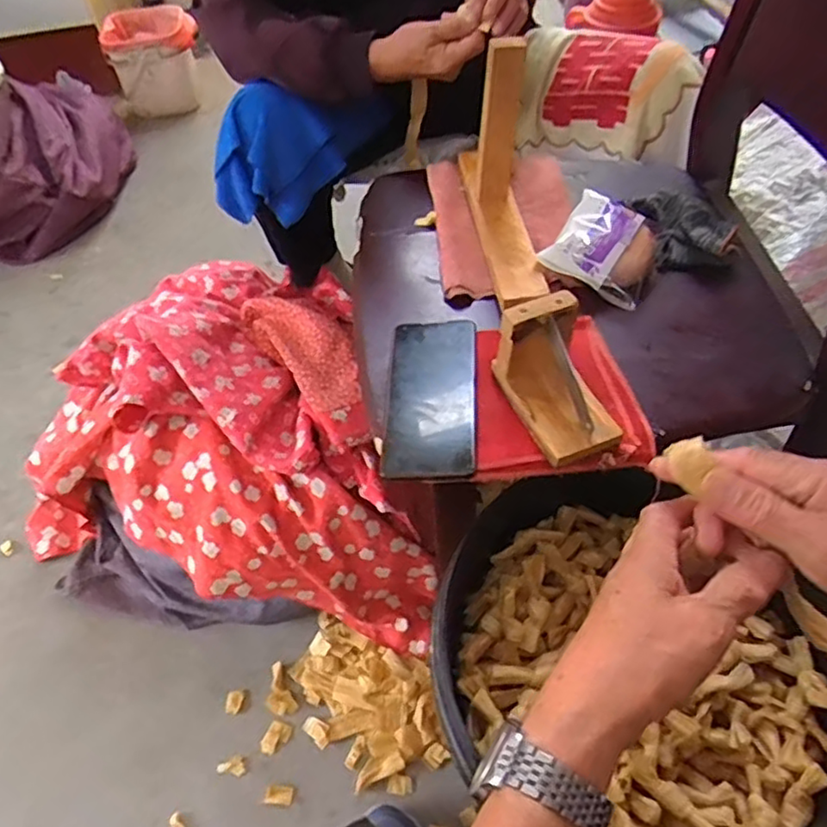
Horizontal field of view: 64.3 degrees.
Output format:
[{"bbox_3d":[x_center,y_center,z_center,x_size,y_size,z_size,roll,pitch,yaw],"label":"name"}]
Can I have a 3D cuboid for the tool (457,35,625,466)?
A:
[{"bbox_3d":[0.103,-0.161,0.571,0.081,0.157,0.385,-7,52,0],"label":"tool"}]

